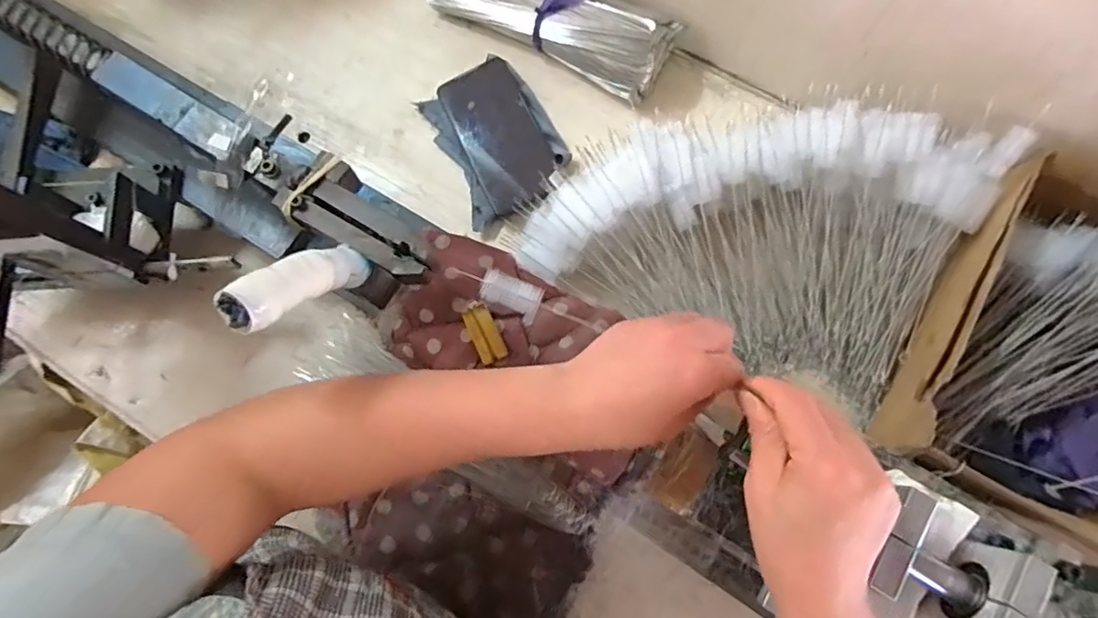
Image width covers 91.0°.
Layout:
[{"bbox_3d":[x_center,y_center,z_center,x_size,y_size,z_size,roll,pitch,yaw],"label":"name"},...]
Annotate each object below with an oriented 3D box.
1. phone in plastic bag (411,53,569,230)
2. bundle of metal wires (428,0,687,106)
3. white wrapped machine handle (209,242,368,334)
[{"bbox_3d":[-0.051,-0.168,0.539,0.109,0.033,0.160,-25,78,-6],"label":"phone in plastic bag"},{"bbox_3d":[0.002,-0.306,0.553,0.258,0.071,0.084,31,78,7],"label":"bundle of metal wires"},{"bbox_3d":[-0.132,-0.016,0.295,0.022,0.101,0.028,31,115,7],"label":"white wrapped machine handle"}]

